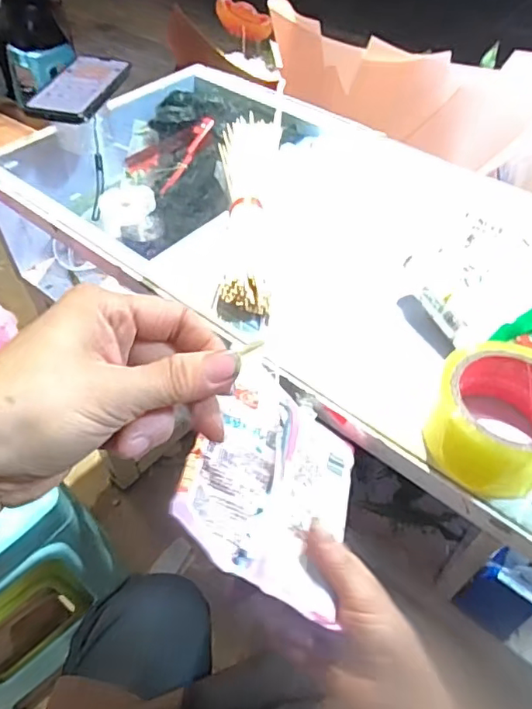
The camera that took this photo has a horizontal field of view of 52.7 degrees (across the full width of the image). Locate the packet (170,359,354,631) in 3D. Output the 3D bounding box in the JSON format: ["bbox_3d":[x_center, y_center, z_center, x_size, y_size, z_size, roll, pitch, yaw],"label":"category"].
[{"bbox_3d":[0.008,0.072,0.354,0.116,0.018,0.169,36,32,-14],"label":"packet"}]

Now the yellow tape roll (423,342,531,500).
[{"bbox_3d":[0.169,0.048,0.390,0.096,0.058,0.095,1,50,-1],"label":"yellow tape roll"}]

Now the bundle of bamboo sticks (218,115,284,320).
[{"bbox_3d":[-0.020,-0.164,0.585,0.070,0.049,0.342,1,50,-1],"label":"bundle of bamboo sticks"}]

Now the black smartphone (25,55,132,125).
[{"bbox_3d":[-0.219,-0.319,0.641,0.073,0.012,0.163,7,50,4],"label":"black smartphone"}]

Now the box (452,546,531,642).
[{"bbox_3d":[0.199,0.200,0.453,0.046,0.078,0.033,34,57,24],"label":"box"}]

